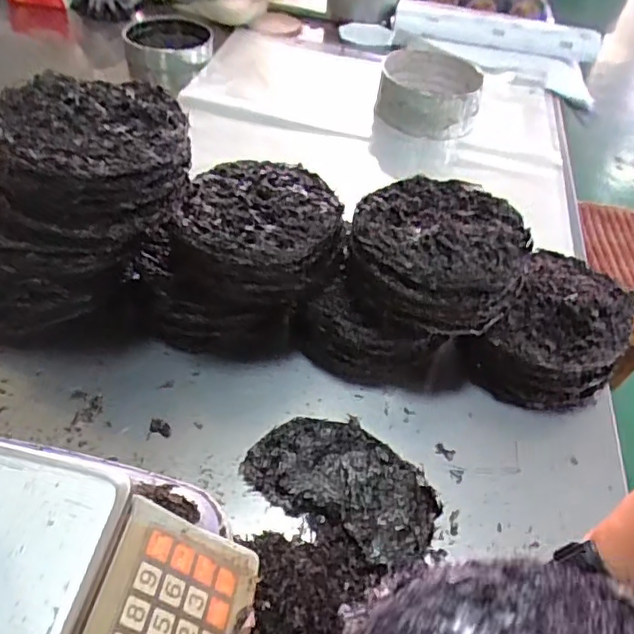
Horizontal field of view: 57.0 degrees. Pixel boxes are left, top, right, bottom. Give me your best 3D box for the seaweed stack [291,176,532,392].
[{"bbox_3d":[0.124,-0.040,0.718,0.209,0.166,0.242,30,50,20],"label":"seaweed stack"}]

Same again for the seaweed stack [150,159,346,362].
[{"bbox_3d":[-0.085,-0.072,0.725,0.217,0.162,0.186,8,47,0],"label":"seaweed stack"}]

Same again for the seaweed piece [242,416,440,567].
[{"bbox_3d":[0.030,0.169,0.610,0.193,0.019,0.118,27,50,17],"label":"seaweed piece"}]

